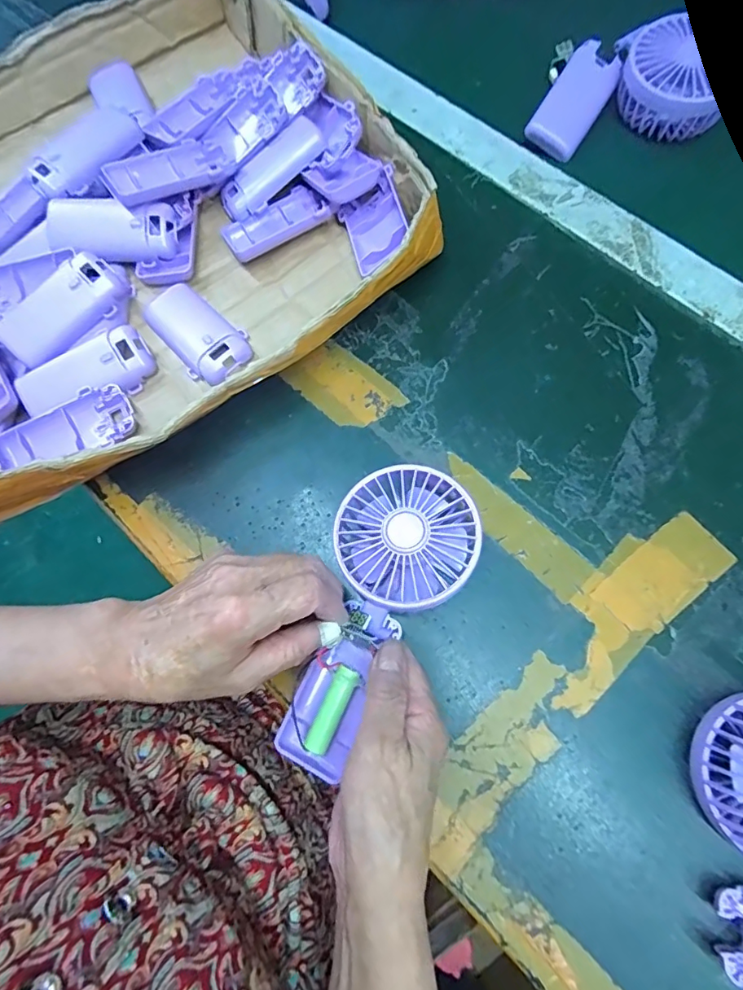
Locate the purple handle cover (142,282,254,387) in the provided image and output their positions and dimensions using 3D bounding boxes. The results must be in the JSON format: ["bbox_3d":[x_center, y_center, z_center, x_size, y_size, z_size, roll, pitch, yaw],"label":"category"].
[{"bbox_3d":[-0.128,-0.119,0.364,0.045,0.021,0.094,-44,77,-10],"label":"purple handle cover"}]

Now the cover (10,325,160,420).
[{"bbox_3d":[-0.206,-0.086,0.356,0.094,0.021,0.040,-26,74,-5],"label":"cover"}]

